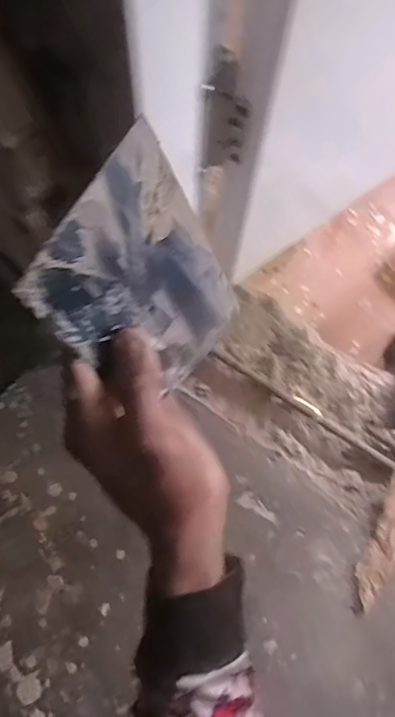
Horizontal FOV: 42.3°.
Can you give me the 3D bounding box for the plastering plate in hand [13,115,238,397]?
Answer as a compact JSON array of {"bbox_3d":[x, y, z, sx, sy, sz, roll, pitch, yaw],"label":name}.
[{"bbox_3d":[-0.027,-0.035,0.276,0.005,0.134,0.098,26,72,37],"label":"plastering plate in hand"}]

